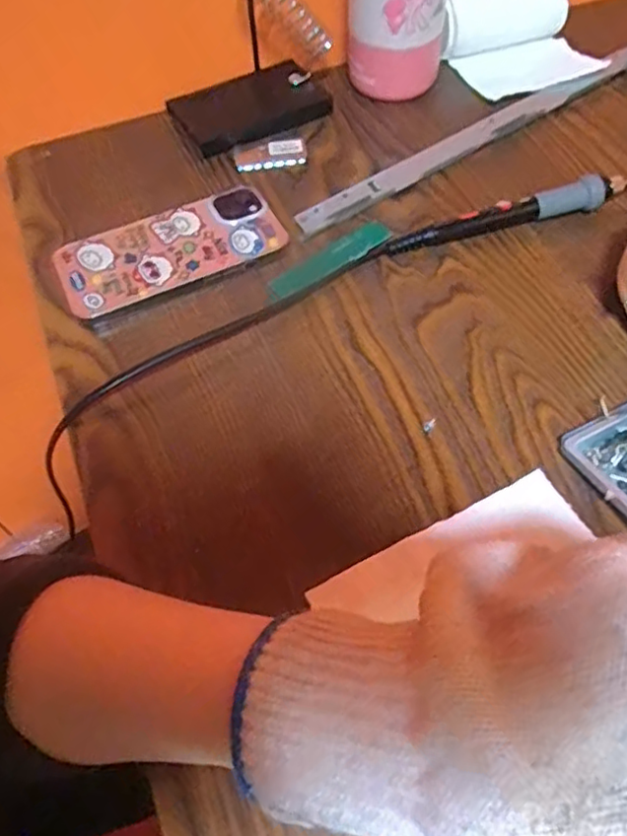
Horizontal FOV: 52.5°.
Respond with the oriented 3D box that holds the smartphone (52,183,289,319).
[{"bbox_3d":[-0.093,-0.110,0.418,0.143,0.014,0.065,-26,61,-13],"label":"smartphone"}]

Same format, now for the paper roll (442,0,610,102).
[{"bbox_3d":[0.166,-0.302,0.498,0.121,0.051,0.090,-21,60,-10],"label":"paper roll"}]

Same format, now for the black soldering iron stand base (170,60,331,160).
[{"bbox_3d":[-0.047,-0.242,0.498,0.112,0.016,0.074,-25,61,-12],"label":"black soldering iron stand base"}]

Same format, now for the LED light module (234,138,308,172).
[{"bbox_3d":[-0.032,-0.197,0.472,0.053,0.005,0.023,-12,59,-5],"label":"LED light module"}]

